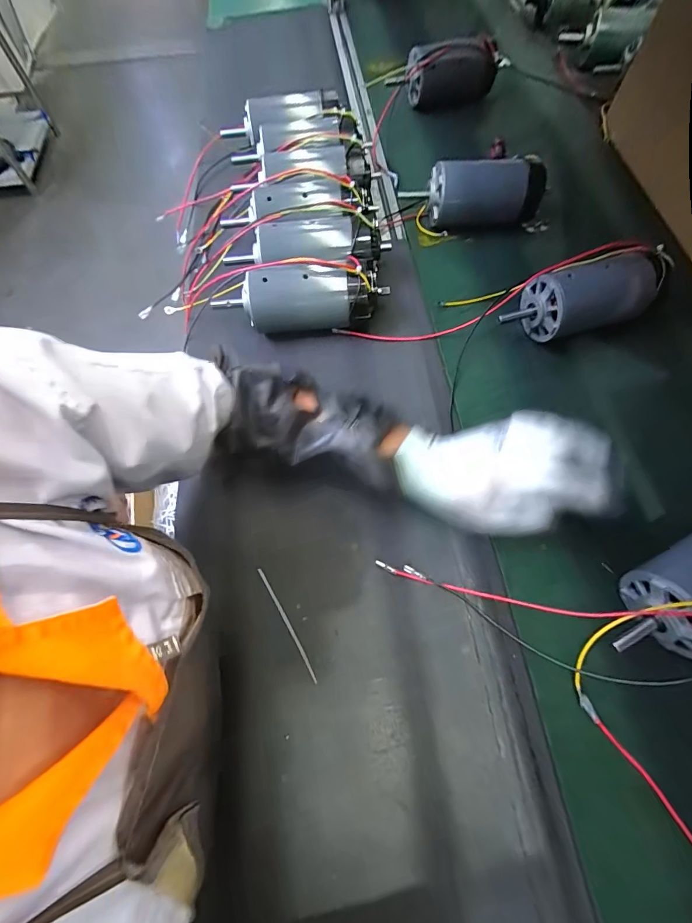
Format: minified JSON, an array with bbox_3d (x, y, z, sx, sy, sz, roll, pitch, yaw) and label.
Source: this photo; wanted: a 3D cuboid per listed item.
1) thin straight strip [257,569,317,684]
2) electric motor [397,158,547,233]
[{"bbox_3d":[-0.059,0.161,0.381,0.005,0.004,0.120,-31,68,-11],"label":"thin straight strip"},{"bbox_3d":[0.196,-0.402,0.574,0.196,0.076,0.072,-2,66,1],"label":"electric motor"}]

